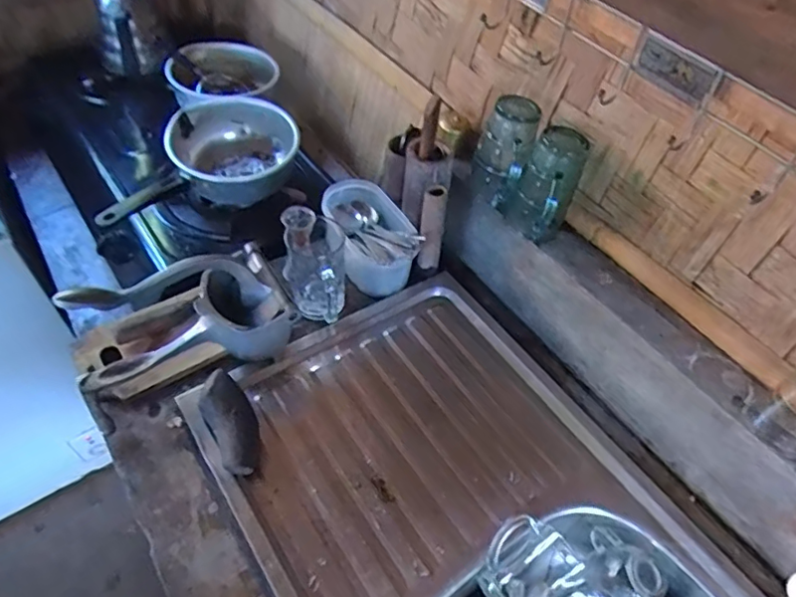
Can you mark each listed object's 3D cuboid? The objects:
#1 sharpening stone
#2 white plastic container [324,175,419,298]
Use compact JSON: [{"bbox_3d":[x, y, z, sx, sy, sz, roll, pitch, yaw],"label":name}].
[{"bbox_3d":[-0.182,0.136,0.614,0.048,0.044,0.113,-16,67,-18],"label":"sharpening stone"},{"bbox_3d":[-0.044,-0.088,0.809,0.096,0.088,0.184,-16,53,-18],"label":"white plastic container"}]

